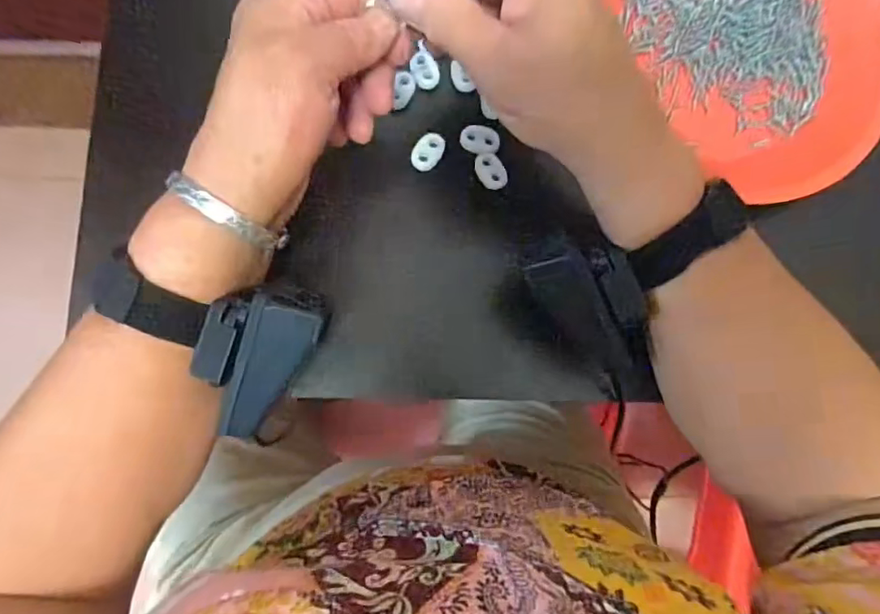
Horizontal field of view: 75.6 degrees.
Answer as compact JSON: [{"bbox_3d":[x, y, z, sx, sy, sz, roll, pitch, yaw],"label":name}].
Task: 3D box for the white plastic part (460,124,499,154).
[{"bbox_3d":[0.023,-0.096,0.325,0.022,0.004,0.016,8,81,-4],"label":"white plastic part"}]

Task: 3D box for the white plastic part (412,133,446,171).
[{"bbox_3d":[-0.007,-0.088,0.321,0.015,0.004,0.023,25,80,-1],"label":"white plastic part"}]

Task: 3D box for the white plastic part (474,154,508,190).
[{"bbox_3d":[0.029,-0.077,0.323,0.015,0.004,0.022,-25,84,-8],"label":"white plastic part"}]

